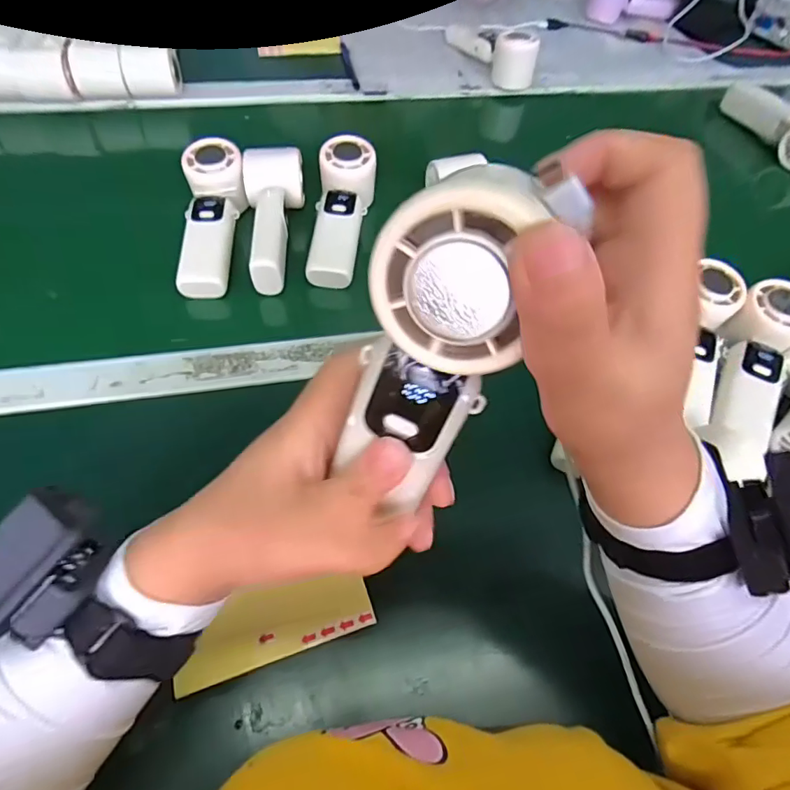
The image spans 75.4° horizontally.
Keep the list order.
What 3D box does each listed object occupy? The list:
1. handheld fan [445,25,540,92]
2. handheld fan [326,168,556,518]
[{"bbox_3d":[0.132,-0.489,0.709,0.054,0.054,0.169,-23,59,-17],"label":"handheld fan"},{"bbox_3d":[0.015,-0.012,0.176,0.044,0.122,0.037,36,47,20],"label":"handheld fan"}]

